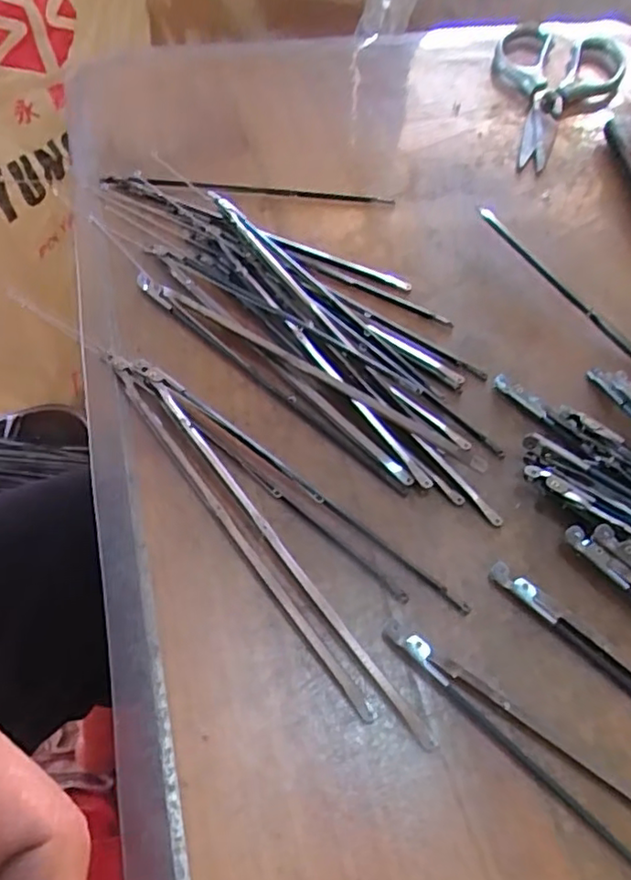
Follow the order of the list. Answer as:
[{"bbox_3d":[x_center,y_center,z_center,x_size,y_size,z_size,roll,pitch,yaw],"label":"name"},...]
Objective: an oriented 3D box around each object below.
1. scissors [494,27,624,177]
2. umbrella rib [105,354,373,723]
[{"bbox_3d":[0.165,-0.257,0.451,0.093,0.016,0.204,24,56,14],"label":"scissors"},{"bbox_3d":[-0.036,0.026,0.242,0.006,0.007,0.182,-29,61,-23],"label":"umbrella rib"}]

